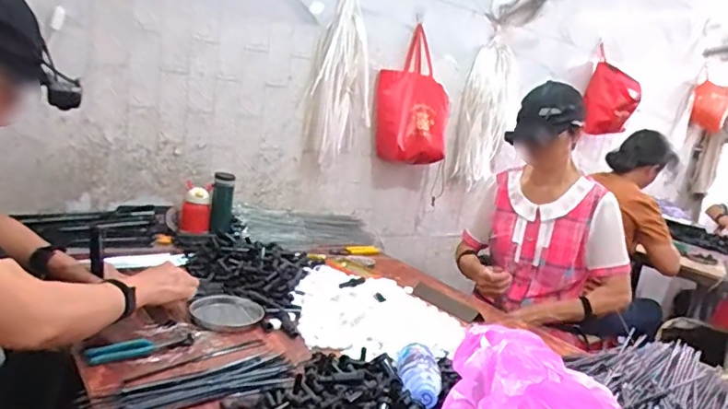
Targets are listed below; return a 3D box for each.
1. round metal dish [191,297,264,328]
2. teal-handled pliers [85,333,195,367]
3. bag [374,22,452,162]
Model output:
[{"bbox_3d":[-0.267,0.209,1.037,0.122,0.021,0.136,1,13,-34],"label":"round metal dish"},{"bbox_3d":[-0.358,0.229,0.864,0.163,0.010,0.048,0,13,-38],"label":"teal-handled pliers"},{"bbox_3d":[0.180,-0.384,1.899,0.305,0.472,0.096,4,-1,-36],"label":"bag"}]

